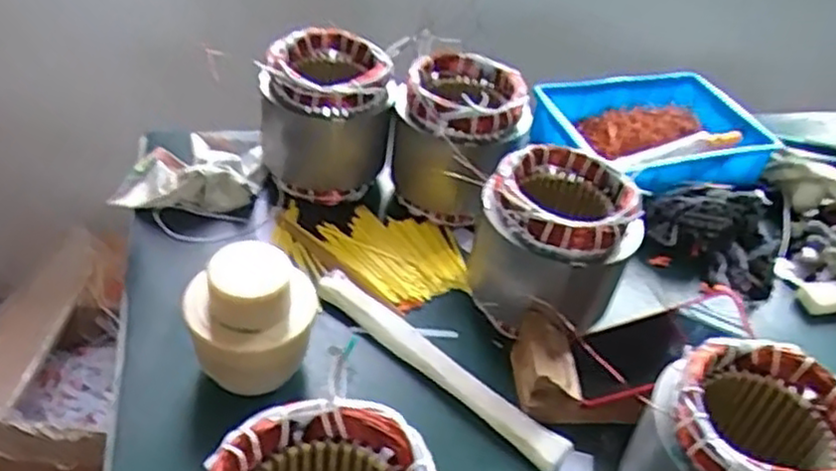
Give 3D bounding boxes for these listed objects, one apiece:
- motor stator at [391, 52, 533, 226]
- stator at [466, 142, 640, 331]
[{"bbox_3d":[0.048,-0.110,0.866,0.134,0.171,0.139,5,41,-5],"label":"motor stator"},{"bbox_3d":[0.138,0.008,0.743,0.140,0.151,0.150,5,41,-5],"label":"stator"}]

